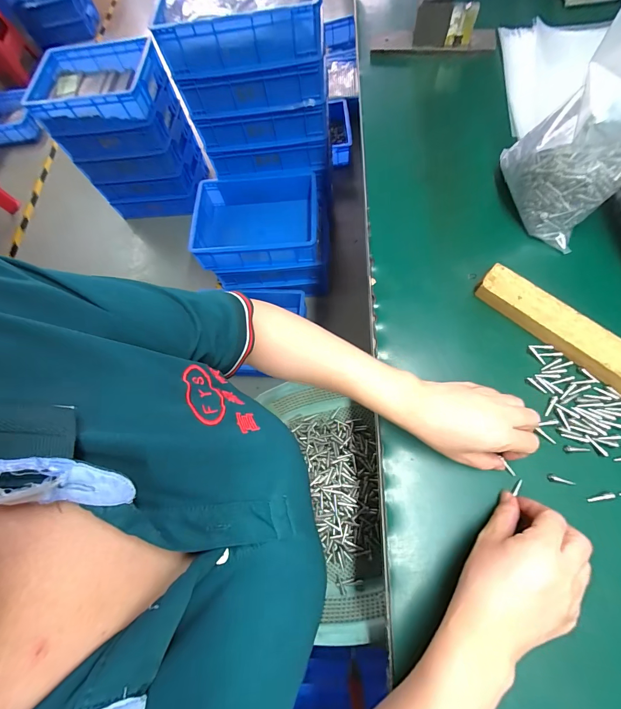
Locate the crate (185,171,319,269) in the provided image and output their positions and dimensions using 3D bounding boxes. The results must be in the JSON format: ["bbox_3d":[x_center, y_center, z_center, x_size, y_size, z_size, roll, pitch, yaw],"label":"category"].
[{"bbox_3d":[-0.178,-0.453,1.130,0.397,0.128,0.305,-3,69,7],"label":"crate"}]

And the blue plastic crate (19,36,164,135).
[{"bbox_3d":[-0.759,-0.947,1.164,0.465,0.118,0.304,-5,69,6],"label":"blue plastic crate"}]

